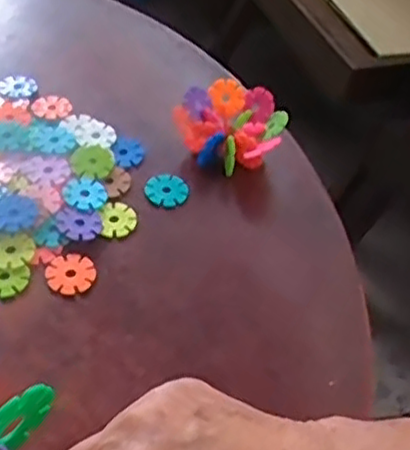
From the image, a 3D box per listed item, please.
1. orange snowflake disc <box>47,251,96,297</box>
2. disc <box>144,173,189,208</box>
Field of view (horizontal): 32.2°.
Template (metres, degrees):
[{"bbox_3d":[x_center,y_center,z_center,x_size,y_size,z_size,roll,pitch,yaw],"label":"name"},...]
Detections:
[{"bbox_3d":[-0.088,0.031,0.467,0.030,0.004,0.033,3,49,-4],"label":"orange snowflake disc"},{"bbox_3d":[-0.028,-0.026,0.529,0.032,0.004,0.031,3,49,-4],"label":"disc"}]

